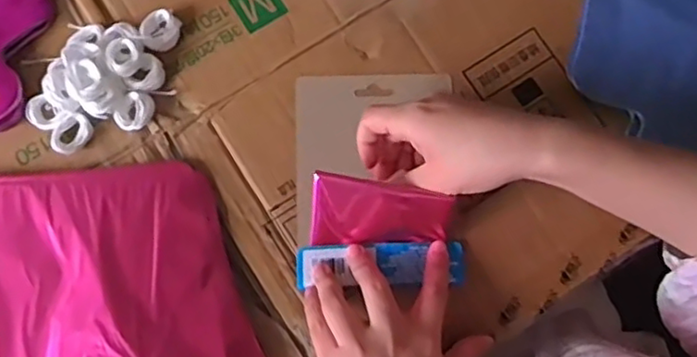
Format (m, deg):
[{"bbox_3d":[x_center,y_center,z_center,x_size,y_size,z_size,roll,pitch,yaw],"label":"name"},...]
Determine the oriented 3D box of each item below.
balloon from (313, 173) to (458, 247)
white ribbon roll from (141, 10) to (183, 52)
[{"bbox_3d":[0.021,0.025,0.446,0.090,0.058,0.007,6,42,-2],"label":"balloon"},{"bbox_3d":[-0.134,-0.105,0.475,0.026,0.011,0.028,0,79,-1],"label":"white ribbon roll"}]

